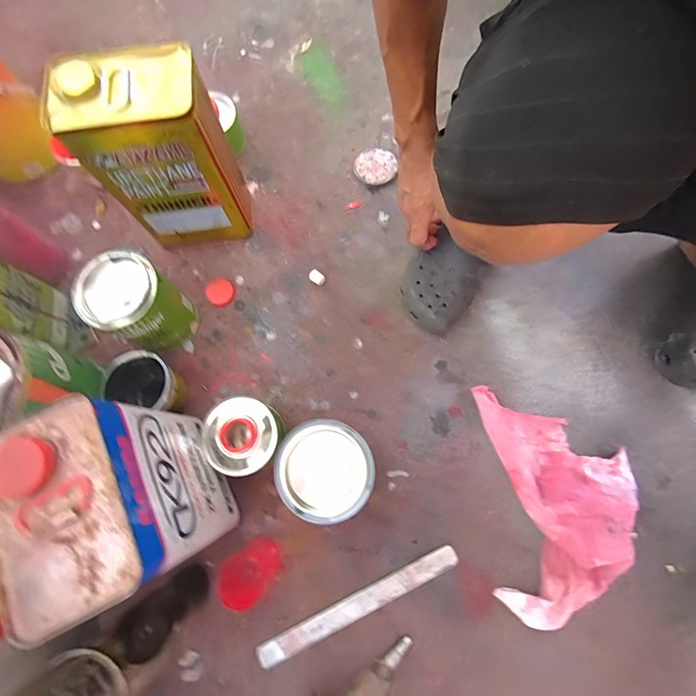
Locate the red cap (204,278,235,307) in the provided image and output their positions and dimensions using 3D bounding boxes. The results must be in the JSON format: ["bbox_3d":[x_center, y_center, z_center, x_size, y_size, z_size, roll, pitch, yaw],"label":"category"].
[{"bbox_3d":[-0.214,-0.094,0.600,0.044,0.018,0.048,0,75,2],"label":"red cap"}]

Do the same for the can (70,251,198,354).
[{"bbox_3d":[-0.298,-0.060,0.525,0.097,0.141,0.105,0,75,2],"label":"can"}]

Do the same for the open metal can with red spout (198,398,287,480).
[{"bbox_3d":[-0.143,0.120,0.500,0.095,0.082,0.100,0,75,2],"label":"open metal can with red spout"}]

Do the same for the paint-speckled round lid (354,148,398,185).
[{"bbox_3d":[0.049,-0.323,0.645,0.072,0.020,0.071,0,75,2],"label":"paint-speckled round lid"}]

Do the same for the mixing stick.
[{"bbox_3d":[0.015,0.339,0.474,0.283,0.004,0.028,-25,76,-5],"label":"mixing stick"}]

